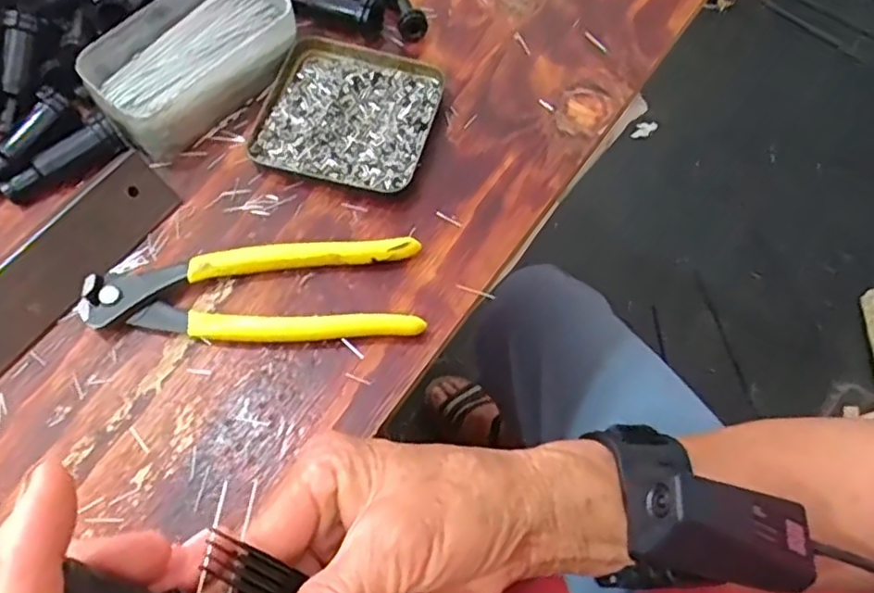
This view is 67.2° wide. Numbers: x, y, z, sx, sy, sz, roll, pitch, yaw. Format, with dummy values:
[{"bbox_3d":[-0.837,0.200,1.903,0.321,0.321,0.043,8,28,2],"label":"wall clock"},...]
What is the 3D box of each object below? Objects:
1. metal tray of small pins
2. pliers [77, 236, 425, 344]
[{"bbox_3d":[-0.051,-0.106,0.380,0.094,0.011,0.094,16,66,6],"label":"metal tray of small pins"},{"bbox_3d":[-0.091,0.001,0.331,0.163,0.017,0.049,-5,65,-4],"label":"pliers"}]

